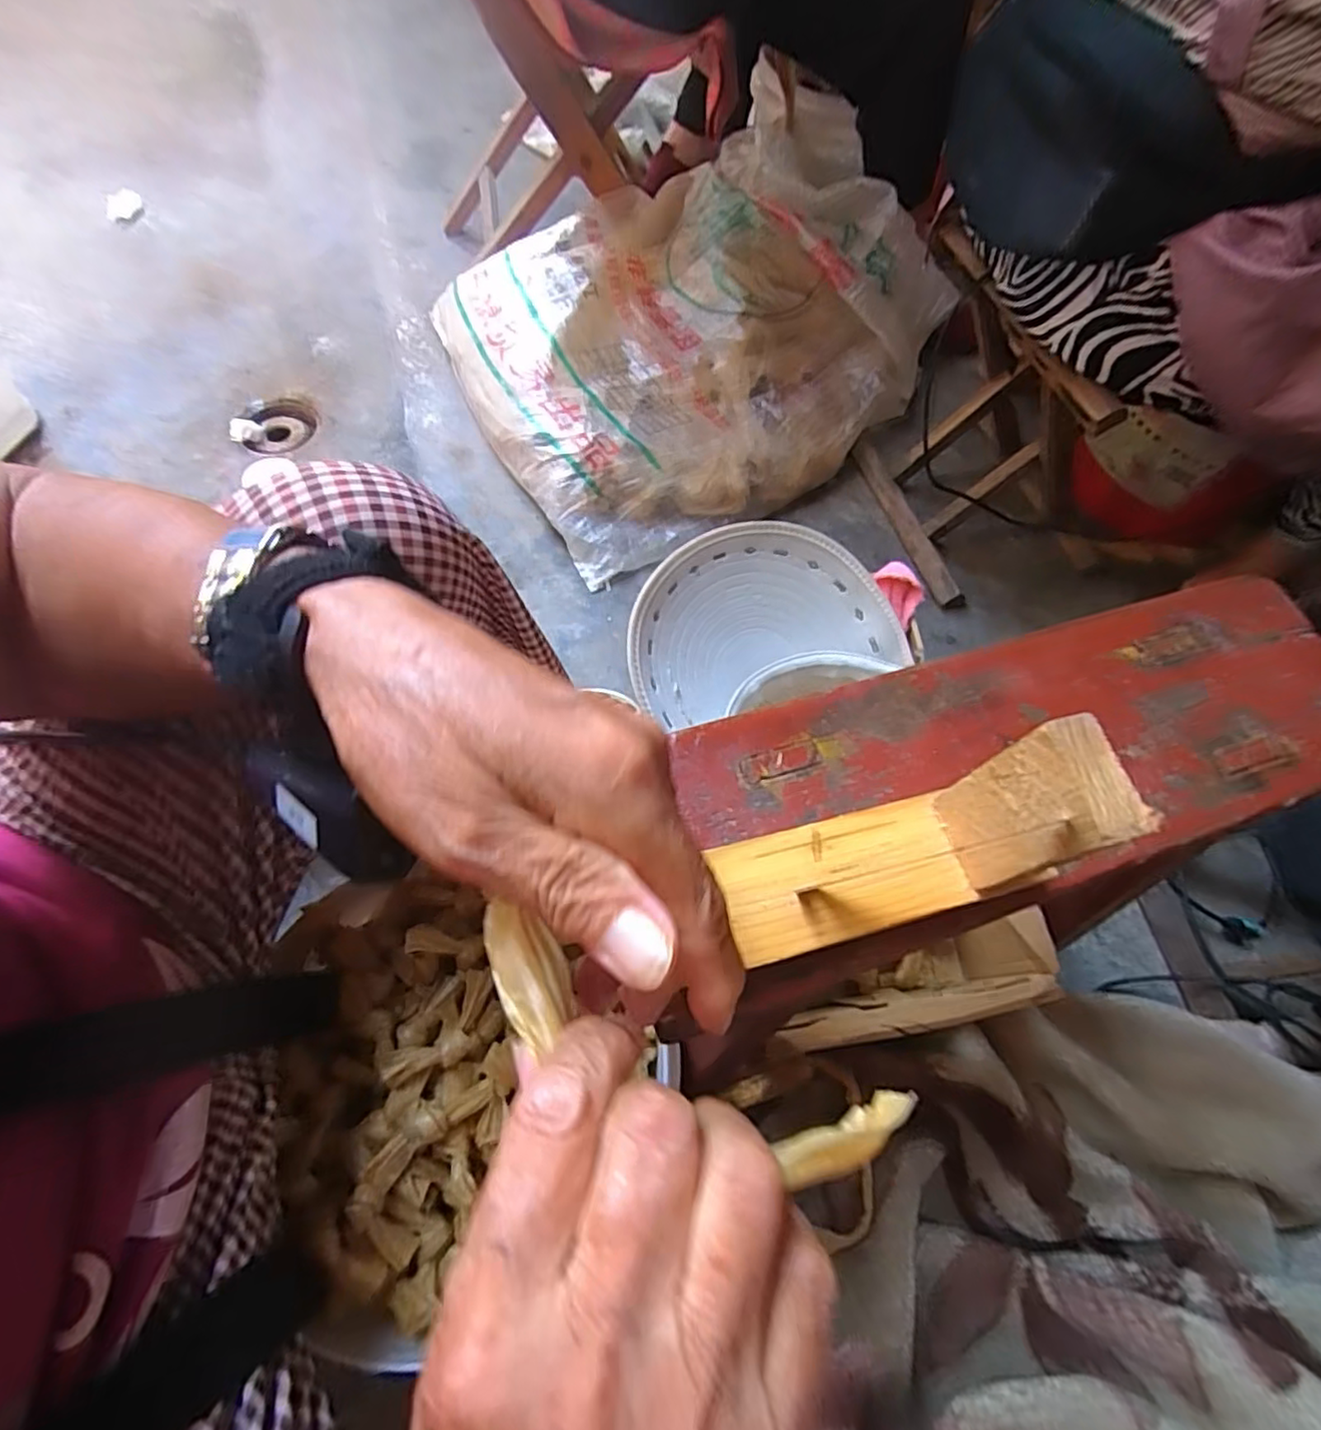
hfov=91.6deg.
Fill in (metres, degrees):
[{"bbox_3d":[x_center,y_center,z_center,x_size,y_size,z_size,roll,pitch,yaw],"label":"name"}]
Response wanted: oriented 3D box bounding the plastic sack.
[{"bbox_3d":[0.057,-0.545,0.878,0.667,0.193,0.502,-35,73,-16],"label":"plastic sack"}]

